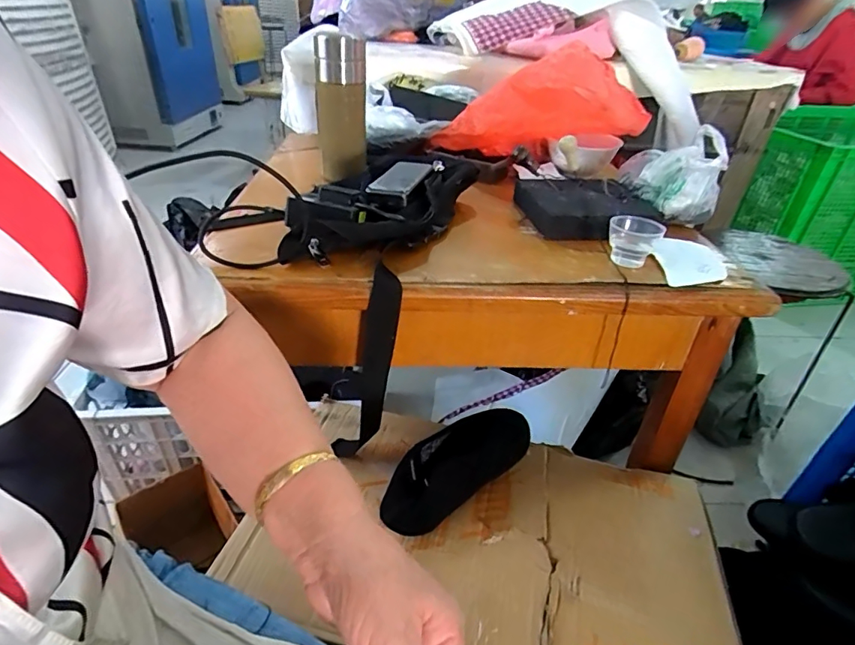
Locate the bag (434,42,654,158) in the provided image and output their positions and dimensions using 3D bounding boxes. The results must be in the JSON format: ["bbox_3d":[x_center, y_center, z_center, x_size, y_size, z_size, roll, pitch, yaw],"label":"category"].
[{"bbox_3d":[0.161,-0.332,0.749,0.315,0.136,0.119,-3,30,24],"label":"bag"}]

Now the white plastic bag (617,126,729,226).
[{"bbox_3d":[0.321,-0.203,0.642,0.103,0.097,0.128,7,34,5],"label":"white plastic bag"}]

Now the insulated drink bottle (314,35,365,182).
[{"bbox_3d":[-0.120,-0.297,0.676,0.068,0.175,0.063,-1,34,-7],"label":"insulated drink bottle"}]

